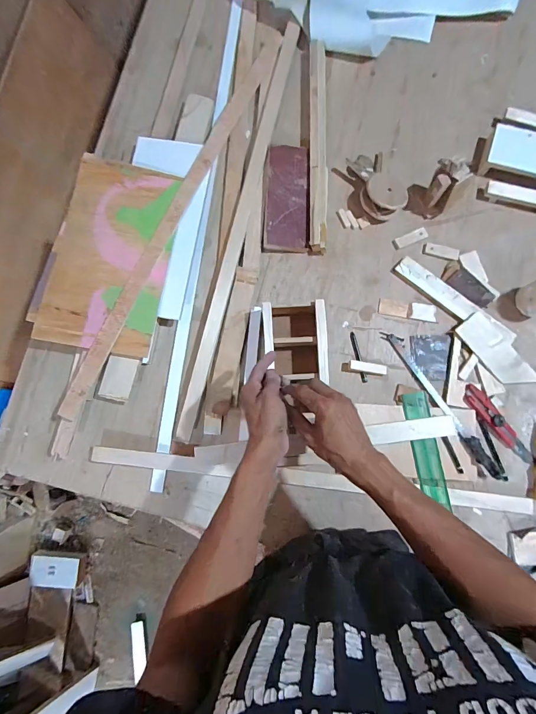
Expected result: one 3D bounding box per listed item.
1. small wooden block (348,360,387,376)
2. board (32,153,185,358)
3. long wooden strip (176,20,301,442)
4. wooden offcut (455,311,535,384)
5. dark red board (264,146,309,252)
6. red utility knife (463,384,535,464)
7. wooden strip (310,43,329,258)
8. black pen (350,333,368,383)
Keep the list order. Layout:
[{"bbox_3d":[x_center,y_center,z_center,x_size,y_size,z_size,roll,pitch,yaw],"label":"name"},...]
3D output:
[{"bbox_3d":[0.192,0.022,0.646,0.071,0.015,0.022,8,82,3],"label":"small wooden block"},{"bbox_3d":[-0.298,-0.199,0.643,0.216,0.016,0.369,11,83,1],"label":"board"},{"bbox_3d":[-0.049,-0.286,0.684,0.043,0.025,0.900,13,82,4],"label":"long wooden strip"},{"bbox_3d":[0.434,-0.006,0.634,0.064,0.013,0.164,-39,82,-4],"label":"wooden offcut"},{"bbox_3d":[0.037,-0.326,0.681,0.085,0.013,0.223,0,81,2],"label":"dark red board"},{"bbox_3d":[0.428,0.122,0.613,0.044,0.010,0.169,-38,82,-4],"label":"red utility knife"},{"bbox_3d":[0.107,-0.447,0.698,0.038,0.031,0.475,1,81,2],"label":"wooden strip"},{"bbox_3d":[0.177,0.000,0.652,0.011,0.007,0.101,-13,81,-1],"label":"black pen"}]

